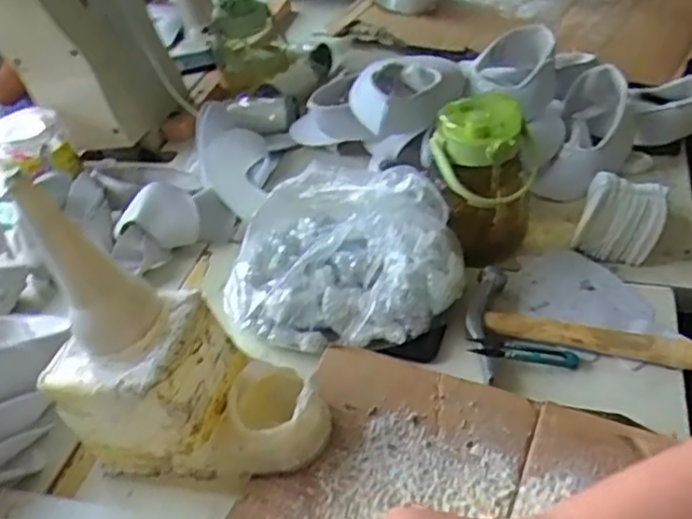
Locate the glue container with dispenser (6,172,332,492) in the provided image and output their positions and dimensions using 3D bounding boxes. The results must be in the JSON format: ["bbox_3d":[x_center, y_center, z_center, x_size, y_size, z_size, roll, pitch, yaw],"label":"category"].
[{"bbox_3d":[-0.131,0.065,0.533,0.216,0.223,0.105,5,44,12],"label":"glue container with dispenser"}]

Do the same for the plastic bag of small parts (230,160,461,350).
[{"bbox_3d":[-0.003,-0.010,0.681,0.230,0.107,0.152,1,43,9],"label":"plastic bag of small parts"}]

